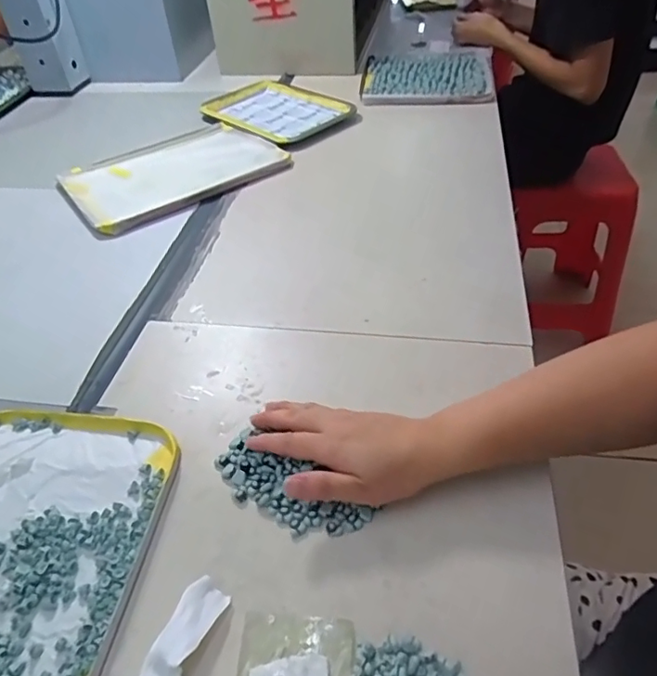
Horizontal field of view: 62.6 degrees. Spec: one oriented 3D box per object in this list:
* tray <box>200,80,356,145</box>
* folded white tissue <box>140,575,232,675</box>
[{"bbox_3d":[-0.091,-0.411,0.970,0.250,0.016,0.190,34,53,31],"label":"tray"},{"bbox_3d":[-0.092,0.187,0.342,0.029,0.014,0.070,14,47,19],"label":"folded white tissue"}]

